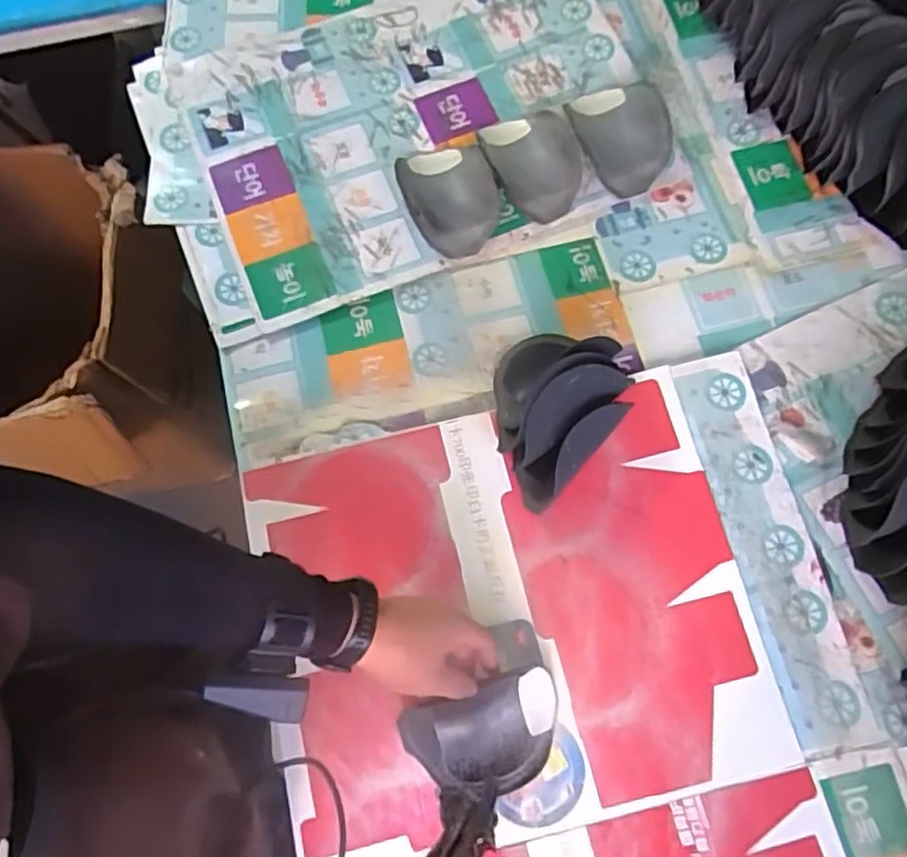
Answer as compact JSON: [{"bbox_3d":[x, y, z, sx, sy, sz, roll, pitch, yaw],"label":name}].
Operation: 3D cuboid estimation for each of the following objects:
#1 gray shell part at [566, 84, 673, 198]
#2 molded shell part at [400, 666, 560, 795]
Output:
[{"bbox_3d":[0.196,-0.345,0.806,0.099,0.046,0.142,-20,73,-6],"label":"gray shell part"},{"bbox_3d":[0.031,0.276,0.621,0.140,0.036,0.091,-20,73,-6],"label":"molded shell part"}]

